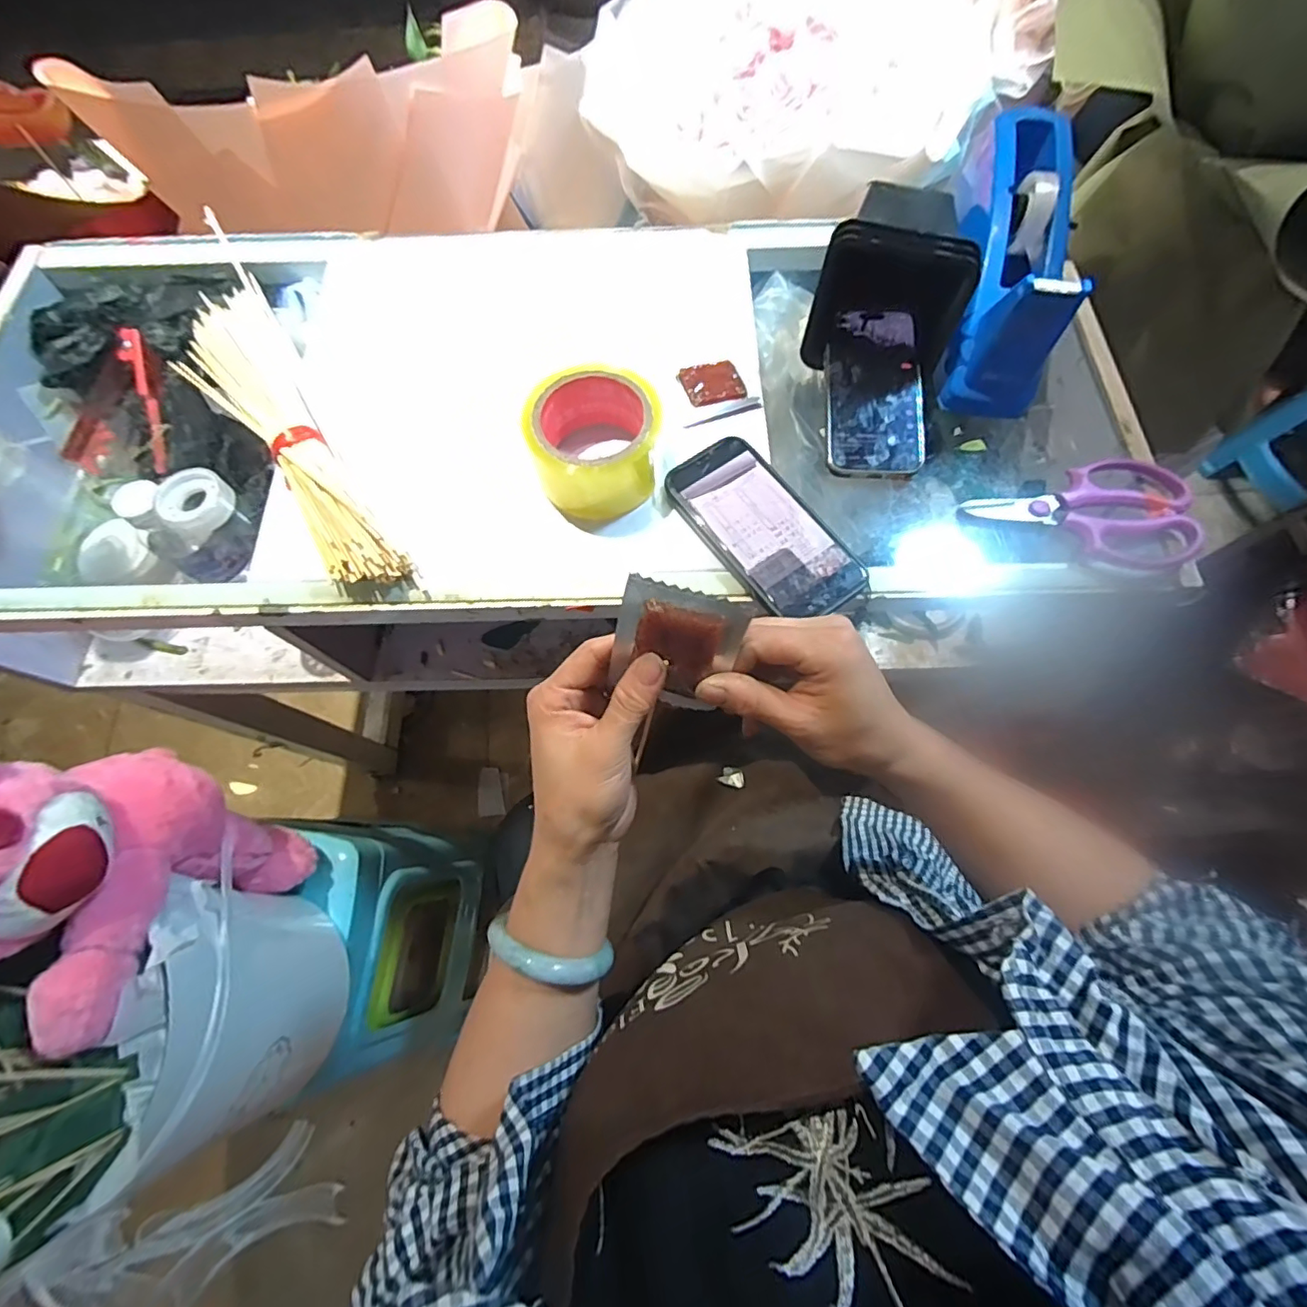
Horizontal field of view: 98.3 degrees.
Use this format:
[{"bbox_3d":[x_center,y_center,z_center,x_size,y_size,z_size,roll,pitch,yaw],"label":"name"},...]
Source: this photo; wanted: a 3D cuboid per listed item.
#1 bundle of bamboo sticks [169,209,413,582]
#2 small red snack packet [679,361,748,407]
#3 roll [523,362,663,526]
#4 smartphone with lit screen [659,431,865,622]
[{"bbox_3d":[-0.328,-0.220,0.465,0.089,0.034,0.451,-34,73,-11],"label":"bundle of bamboo sticks"},{"bbox_3d":[0.049,-0.229,0.472,0.048,0.009,0.044,-15,70,-7],"label":"small red snack packet"},{"bbox_3d":[-0.044,-0.158,0.426,0.095,0.056,0.097,0,70,0],"label":"roll"},{"bbox_3d":[0.082,-0.092,0.420,0.077,0.013,0.156,-33,73,-11],"label":"smartphone with lit screen"}]

